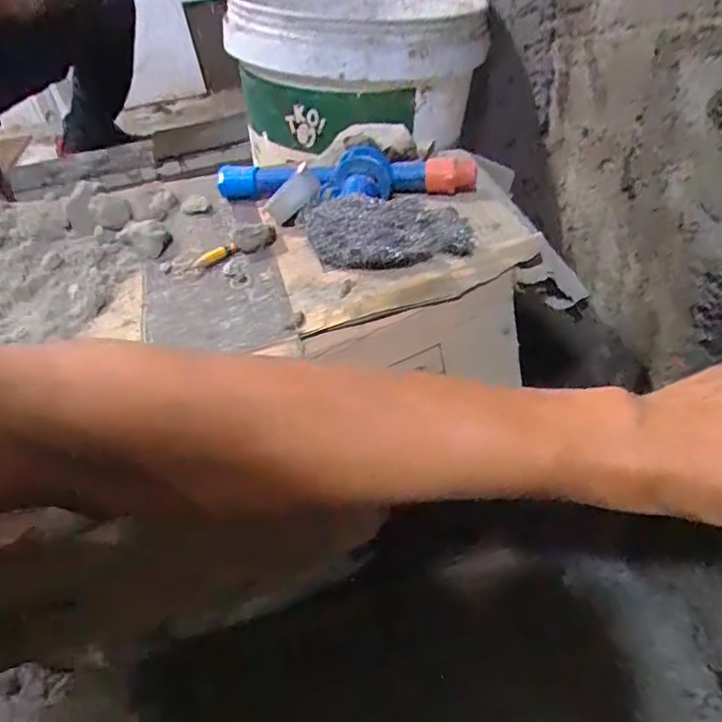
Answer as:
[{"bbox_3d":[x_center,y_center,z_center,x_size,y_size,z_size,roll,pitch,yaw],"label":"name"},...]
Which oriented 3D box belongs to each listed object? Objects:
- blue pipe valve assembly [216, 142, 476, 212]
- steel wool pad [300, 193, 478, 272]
[{"bbox_3d":[-0.021,-0.140,0.448,0.213,0.033,0.061,2,42,14],"label":"blue pipe valve assembly"},{"bbox_3d":[0.015,-0.091,0.397,0.116,0.032,0.069,-6,41,5],"label":"steel wool pad"}]

